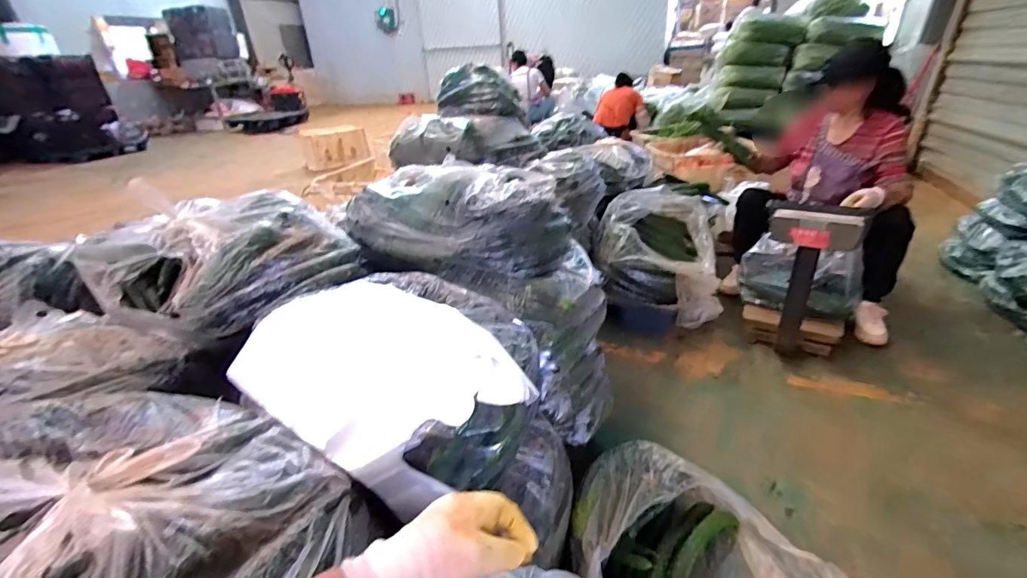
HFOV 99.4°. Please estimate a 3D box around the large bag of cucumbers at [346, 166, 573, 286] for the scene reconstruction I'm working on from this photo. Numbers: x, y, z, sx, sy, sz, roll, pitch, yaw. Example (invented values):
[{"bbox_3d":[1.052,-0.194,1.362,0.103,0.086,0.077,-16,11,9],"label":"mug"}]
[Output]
[{"bbox_3d":[-0.116,-0.194,1.074,0.489,0.198,0.363,10,31,22],"label":"large bag of cucumbers"}]

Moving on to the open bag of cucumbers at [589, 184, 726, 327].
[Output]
[{"bbox_3d":[0.569,-0.153,1.766,0.471,0.325,0.554,2,29,9],"label":"open bag of cucumbers"}]

